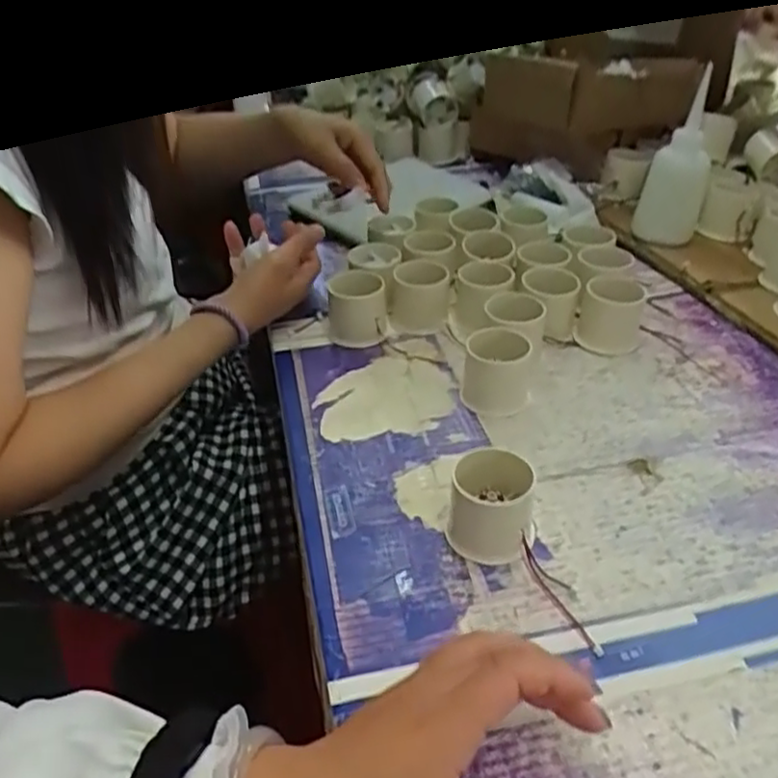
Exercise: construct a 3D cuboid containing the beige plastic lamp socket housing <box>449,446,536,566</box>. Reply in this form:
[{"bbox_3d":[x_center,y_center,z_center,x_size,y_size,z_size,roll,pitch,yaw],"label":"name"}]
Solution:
[{"bbox_3d":[0.064,0.073,0.438,0.051,0.054,0.044,13,39,20],"label":"beige plastic lamp socket housing"}]

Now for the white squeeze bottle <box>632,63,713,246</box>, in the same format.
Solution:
[{"bbox_3d":[0.297,-0.228,0.730,0.063,0.154,0.039,15,40,22],"label":"white squeeze bottle"}]

